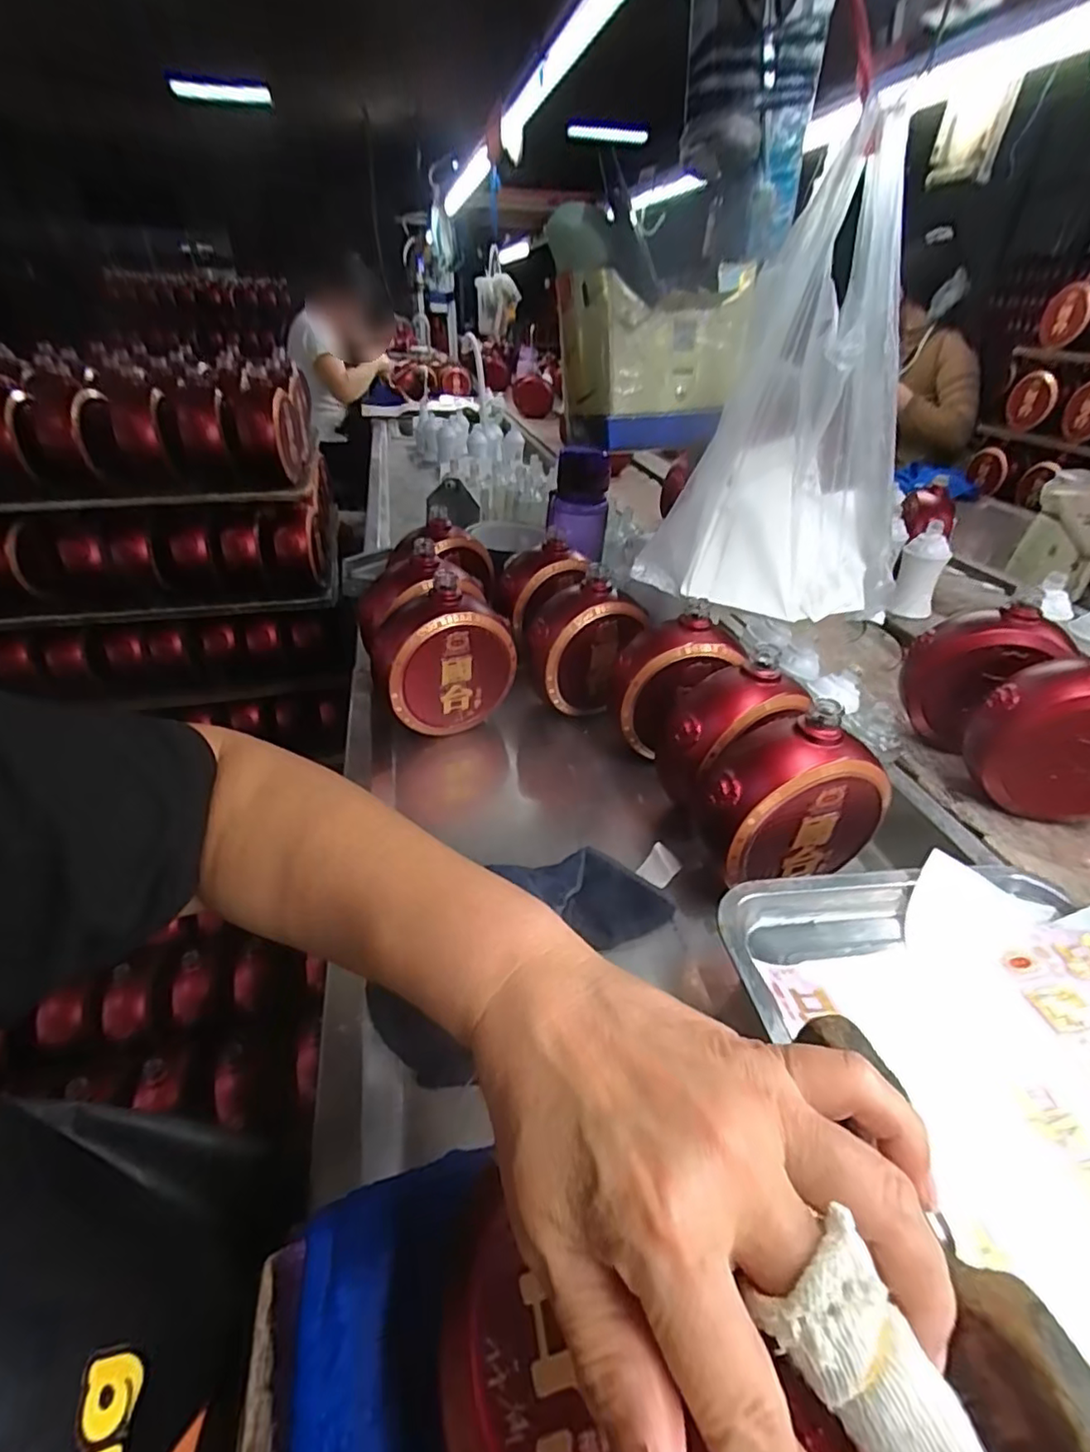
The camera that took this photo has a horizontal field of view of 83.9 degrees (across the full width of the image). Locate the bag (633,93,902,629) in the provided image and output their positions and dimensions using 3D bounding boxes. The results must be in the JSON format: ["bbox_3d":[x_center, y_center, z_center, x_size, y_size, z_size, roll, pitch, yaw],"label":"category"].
[{"bbox_3d":[0.198,-0.243,0.468,0.189,0.302,0.082,15,37,18],"label":"bag"}]

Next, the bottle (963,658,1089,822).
[{"bbox_3d":[0.417,0.012,0.493,0.127,0.132,0.062,11,36,13],"label":"bottle"}]

